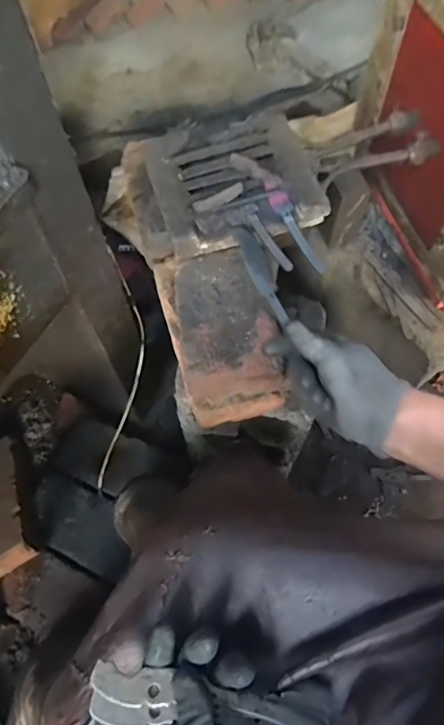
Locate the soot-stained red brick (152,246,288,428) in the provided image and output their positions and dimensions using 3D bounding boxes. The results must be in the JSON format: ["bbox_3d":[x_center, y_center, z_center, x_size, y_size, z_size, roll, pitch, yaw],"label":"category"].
[{"bbox_3d":[-0.002,-0.032,0.565,0.114,0.085,0.188,-16,63,-7],"label":"soot-stained red brick"}]

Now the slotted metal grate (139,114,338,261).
[{"bbox_3d":[0.014,-0.206,0.544,0.185,0.050,0.182,-19,64,-8],"label":"slotted metal grate"}]

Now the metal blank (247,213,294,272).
[{"bbox_3d":[0.051,-0.131,0.512,0.014,0.007,0.085,-24,64,-10],"label":"metal blank"}]

